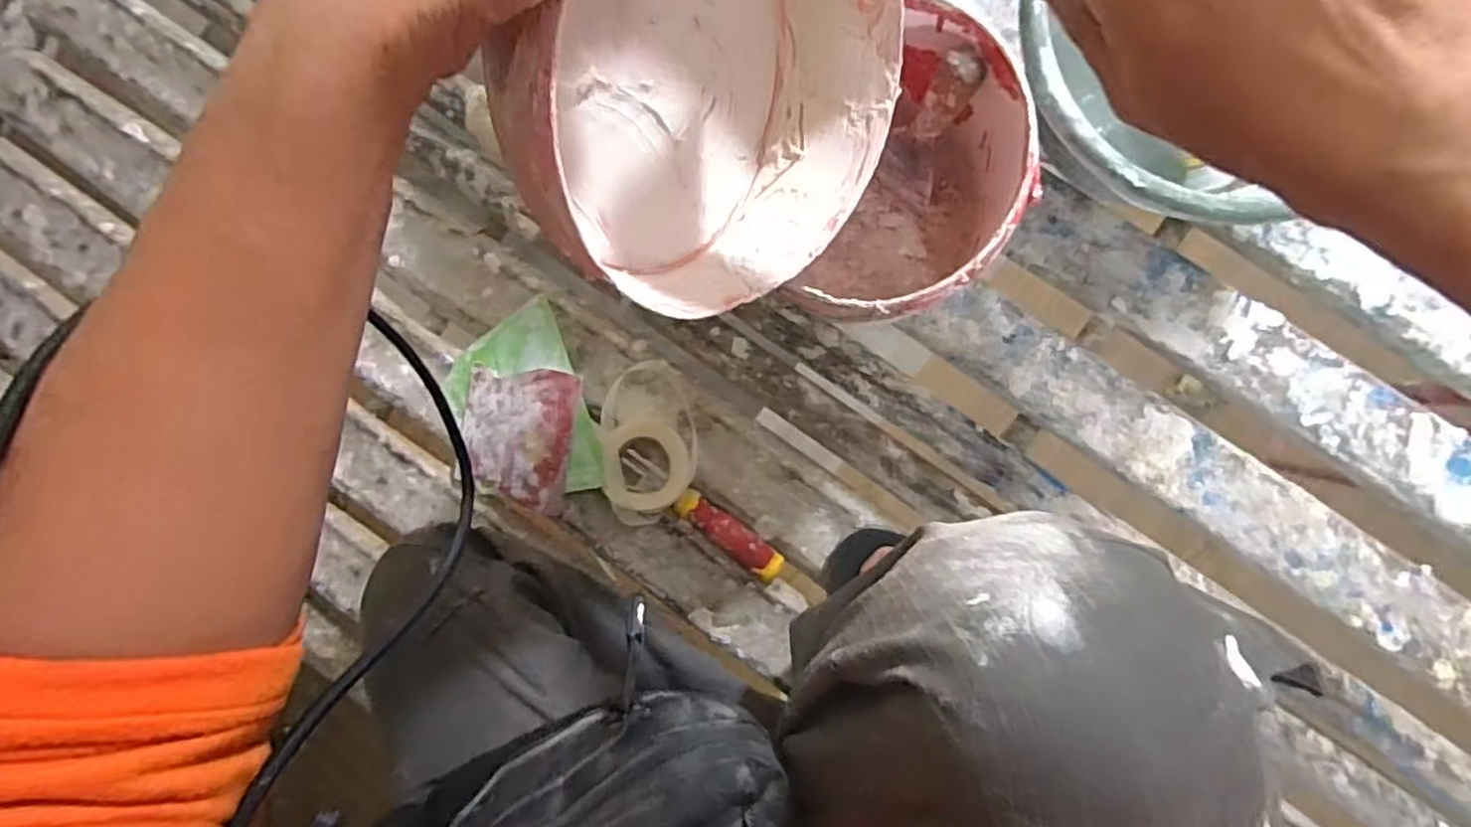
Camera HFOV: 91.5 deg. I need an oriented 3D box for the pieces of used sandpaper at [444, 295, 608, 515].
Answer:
[{"bbox_3d":[-0.192,0.005,0.632,0.137,0.038,0.170,-26,88,9],"label":"pieces of used sandpaper"}]

